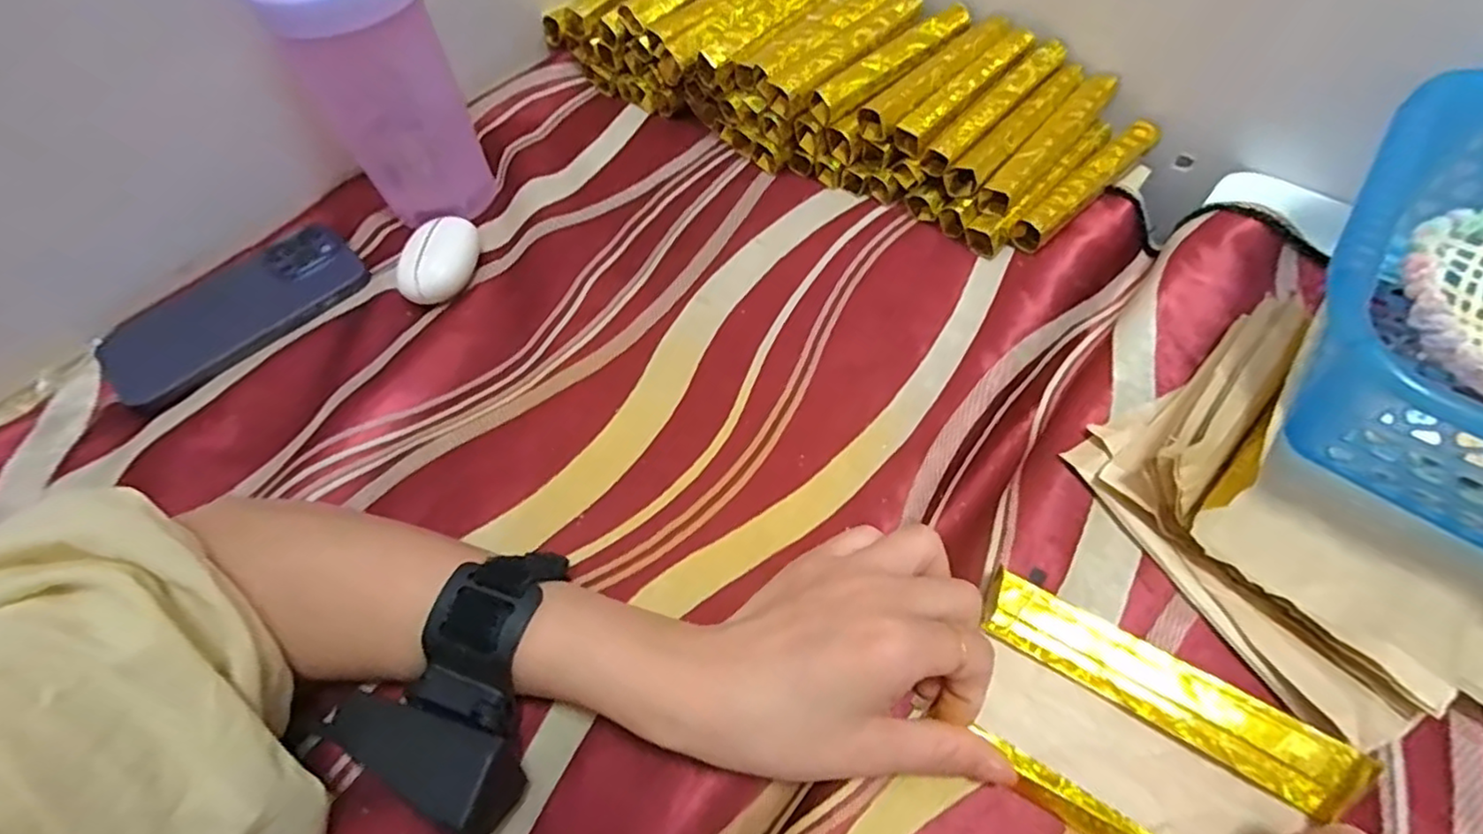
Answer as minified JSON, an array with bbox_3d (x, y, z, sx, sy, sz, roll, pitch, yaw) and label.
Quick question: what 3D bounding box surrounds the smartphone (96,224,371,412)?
[{"bbox_3d":[-0.309,-0.066,0.402,0.079,0.013,0.145,34,66,23],"label":"smartphone"}]

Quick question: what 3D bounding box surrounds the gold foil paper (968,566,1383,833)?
[{"bbox_3d":[0.145,0.121,0.242,0.126,0.013,0.073,28,64,21],"label":"gold foil paper"}]

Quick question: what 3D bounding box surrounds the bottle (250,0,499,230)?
[{"bbox_3d":[-0.212,-0.215,0.394,0.102,0.177,0.075,-32,60,-15],"label":"bottle"}]

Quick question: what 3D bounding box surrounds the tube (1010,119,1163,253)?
[{"bbox_3d":[0.218,-0.146,0.411,0.131,0.026,0.020,-40,63,-19],"label":"tube"}]

